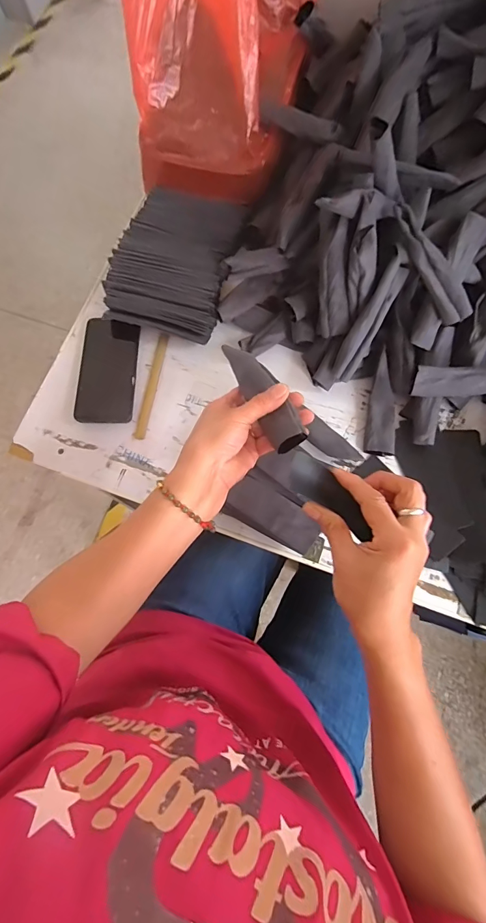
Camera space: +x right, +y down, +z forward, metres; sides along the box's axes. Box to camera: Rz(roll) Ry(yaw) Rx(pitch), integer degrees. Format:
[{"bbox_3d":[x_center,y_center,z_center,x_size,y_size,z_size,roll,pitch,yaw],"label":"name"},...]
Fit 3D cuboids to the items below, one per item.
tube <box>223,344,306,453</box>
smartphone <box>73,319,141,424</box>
[{"bbox_3d":[0.019,-0.074,0.424,0.036,0.021,0.148,-25,58,-6],"label":"tube"},{"bbox_3d":[-0.191,-0.129,0.579,0.078,0.011,0.155,1,74,2],"label":"smartphone"}]

